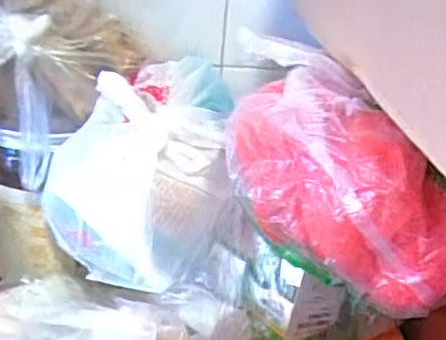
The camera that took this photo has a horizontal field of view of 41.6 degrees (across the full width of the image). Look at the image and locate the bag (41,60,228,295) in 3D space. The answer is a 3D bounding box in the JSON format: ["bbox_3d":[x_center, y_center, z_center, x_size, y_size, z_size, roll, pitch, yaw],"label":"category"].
[{"bbox_3d":[-0.049,-0.009,0.416,0.117,0.111,0.141,8,30,3],"label":"bag"}]

